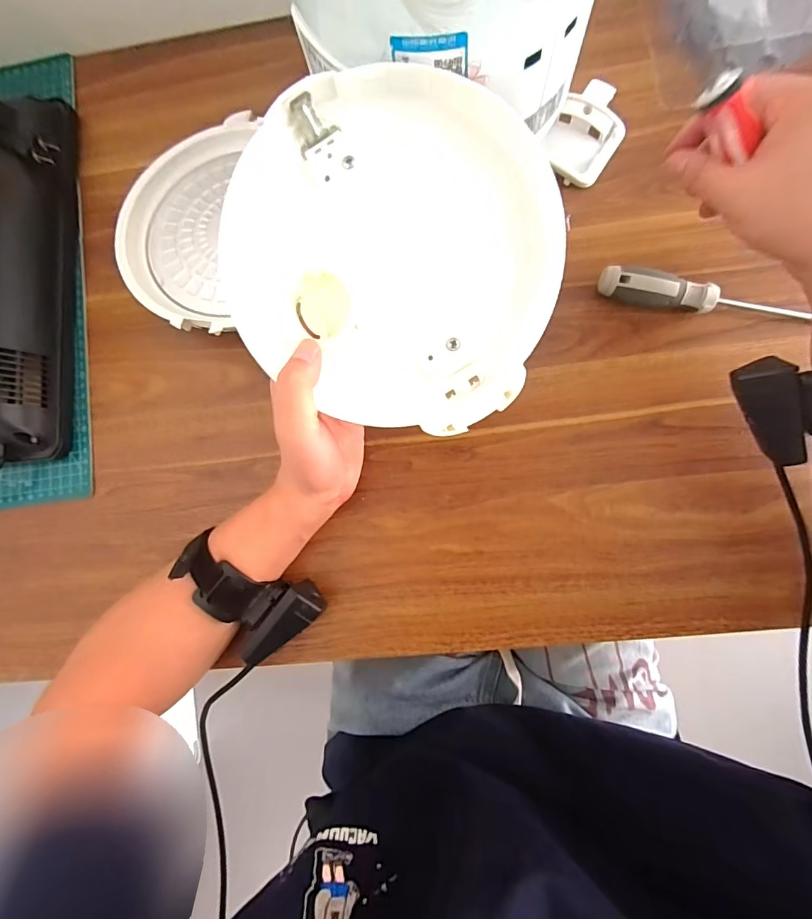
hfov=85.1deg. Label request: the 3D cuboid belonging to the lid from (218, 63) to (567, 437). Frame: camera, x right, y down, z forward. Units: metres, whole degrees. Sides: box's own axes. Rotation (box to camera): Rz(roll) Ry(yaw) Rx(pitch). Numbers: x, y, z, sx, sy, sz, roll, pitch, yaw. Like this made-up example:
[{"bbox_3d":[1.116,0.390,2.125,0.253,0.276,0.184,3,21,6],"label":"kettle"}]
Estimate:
[{"bbox_3d":[-0.009,-0.124,0.278,0.213,0.041,0.213,0,97,-3],"label":"lid"}]

